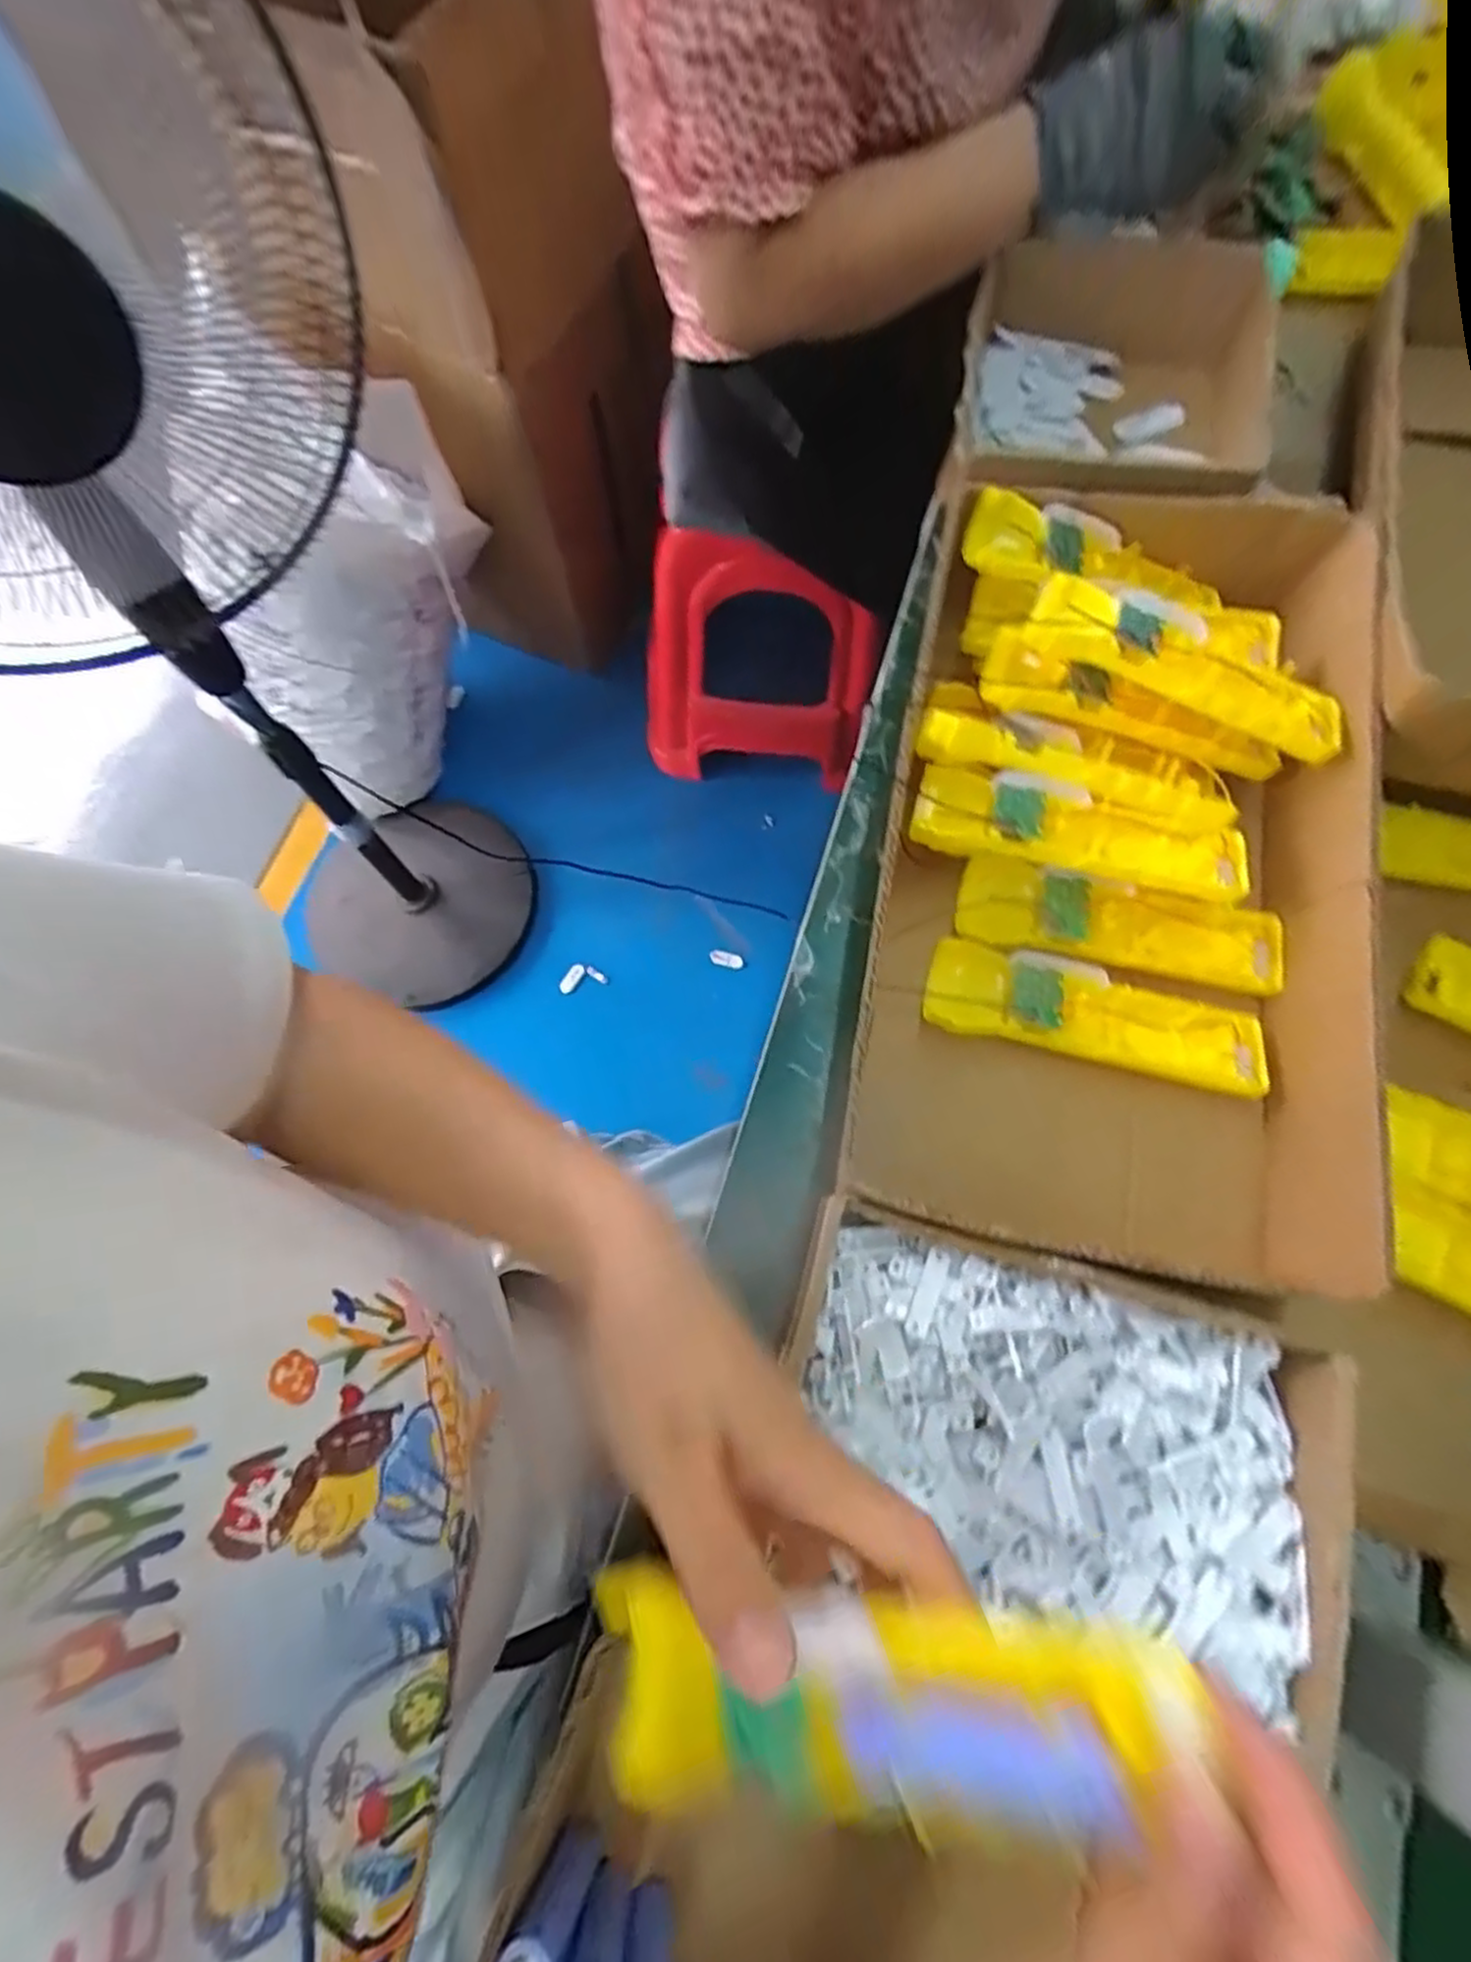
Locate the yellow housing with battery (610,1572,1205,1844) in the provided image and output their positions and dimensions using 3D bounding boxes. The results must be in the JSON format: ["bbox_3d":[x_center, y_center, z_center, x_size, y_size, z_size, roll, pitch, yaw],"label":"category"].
[{"bbox_3d":[0.037,0.195,0.208,0.161,0.027,0.054,-14,69,18],"label":"yellow housing with battery"}]

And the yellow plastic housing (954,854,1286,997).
[{"bbox_3d":[0.203,-0.029,0.406,0.167,0.021,0.050,14,71,6],"label":"yellow plastic housing"}]

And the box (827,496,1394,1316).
[{"bbox_3d":[0.202,-0.077,0.414,0.240,0.091,0.420,10,71,5],"label":"box"}]

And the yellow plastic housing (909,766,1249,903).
[{"bbox_3d":[0.179,-0.079,0.407,0.164,0.033,0.047,13,71,6],"label":"yellow plastic housing"}]

